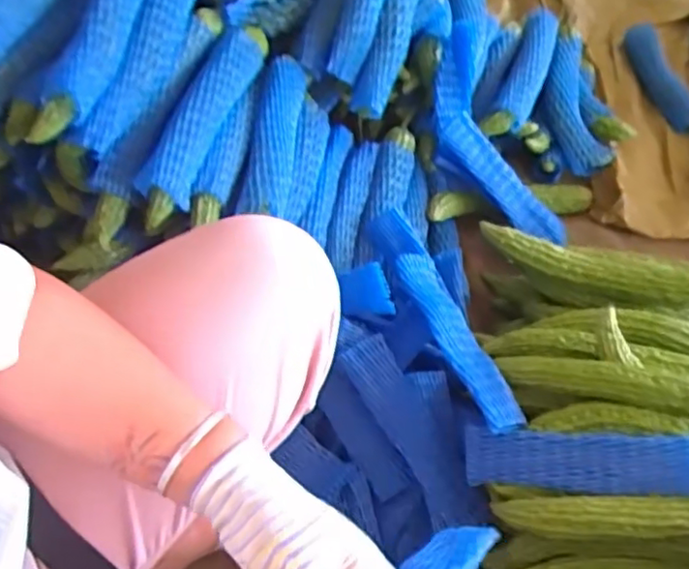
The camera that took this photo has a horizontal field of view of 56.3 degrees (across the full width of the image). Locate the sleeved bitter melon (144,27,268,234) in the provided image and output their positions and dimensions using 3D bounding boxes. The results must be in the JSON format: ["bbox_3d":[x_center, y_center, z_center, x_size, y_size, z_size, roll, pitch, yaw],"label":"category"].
[{"bbox_3d":[-0.158,-0.191,0.741,0.048,0.071,0.279,19,62,6],"label":"sleeved bitter melon"}]

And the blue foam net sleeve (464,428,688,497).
[{"bbox_3d":[0.242,0.175,0.635,0.240,0.018,0.057,-2,60,15],"label":"blue foam net sleeve"}]

